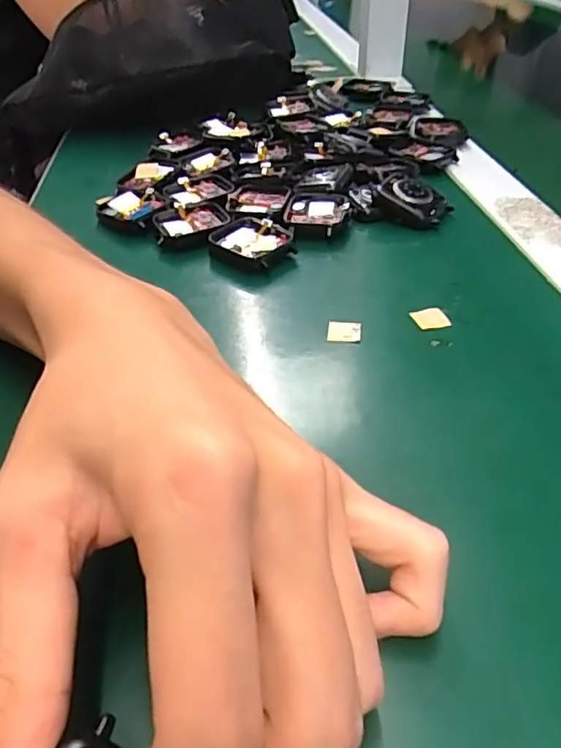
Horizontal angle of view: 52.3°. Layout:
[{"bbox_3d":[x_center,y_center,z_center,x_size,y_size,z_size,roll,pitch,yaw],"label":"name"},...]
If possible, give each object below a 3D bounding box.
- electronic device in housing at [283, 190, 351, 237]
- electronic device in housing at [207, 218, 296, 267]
[{"bbox_3d":[0.022,-0.098,0.353,0.036,0.012,0.046,8,41,12],"label":"electronic device in housing"},{"bbox_3d":[-0.016,-0.074,0.330,0.045,0.015,0.032,28,48,30],"label":"electronic device in housing"}]

